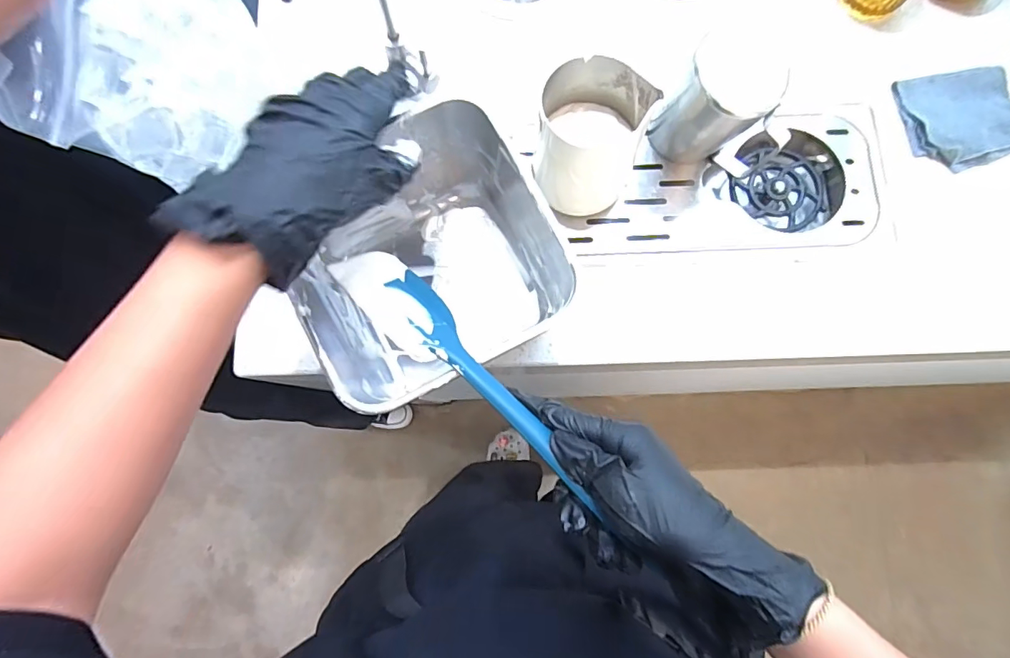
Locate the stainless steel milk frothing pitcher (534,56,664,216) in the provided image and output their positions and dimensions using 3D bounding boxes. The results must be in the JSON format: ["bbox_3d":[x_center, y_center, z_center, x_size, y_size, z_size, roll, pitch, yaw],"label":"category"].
[{"bbox_3d":[0.072,-0.160,0.429,0.085,0.108,0.085,0,79,1],"label":"stainless steel milk frothing pitcher"}]

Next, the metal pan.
[{"bbox_3d":[-0.050,-0.049,0.387,0.195,0.143,0.174,-28,80,-4],"label":"metal pan"}]

